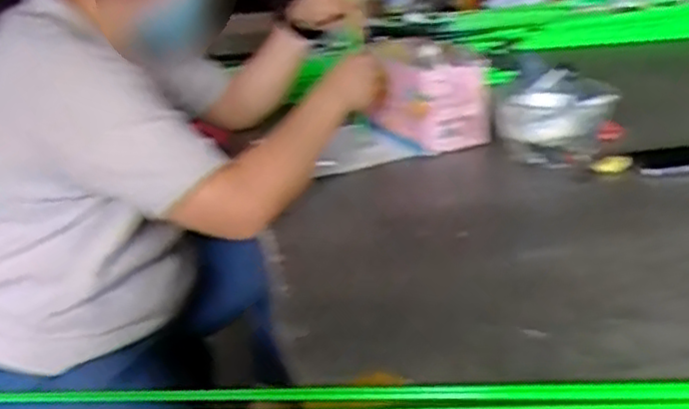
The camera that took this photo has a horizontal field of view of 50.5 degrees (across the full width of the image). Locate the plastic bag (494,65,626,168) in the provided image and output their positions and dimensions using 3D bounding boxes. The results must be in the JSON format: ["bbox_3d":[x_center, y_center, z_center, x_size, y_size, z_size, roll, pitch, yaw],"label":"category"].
[{"bbox_3d":[0.295,-0.119,1.005,0.139,0.082,0.130,15,32,35],"label":"plastic bag"}]

